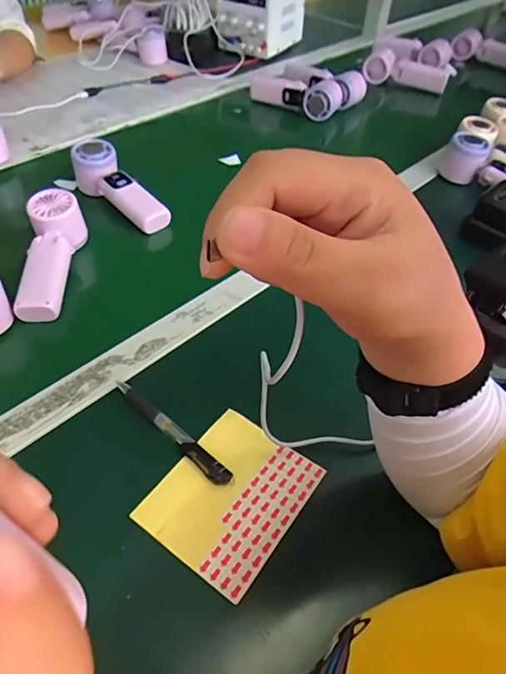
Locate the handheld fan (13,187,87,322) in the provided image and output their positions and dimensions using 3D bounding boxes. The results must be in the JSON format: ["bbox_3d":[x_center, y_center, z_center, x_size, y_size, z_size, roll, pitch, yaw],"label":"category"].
[{"bbox_3d":[-0.219,-0.093,0.519,0.056,0.058,0.158,-5,50,-7],"label":"handheld fan"}]

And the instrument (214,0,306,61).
[{"bbox_3d":[0.020,-0.756,1.084,0.146,0.159,0.185,23,50,17],"label":"instrument"}]

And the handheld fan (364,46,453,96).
[{"bbox_3d":[0.331,-0.571,1.036,0.174,0.077,0.080,7,46,-17],"label":"handheld fan"}]

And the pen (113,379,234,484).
[{"bbox_3d":[-0.069,0.078,0.400,0.136,0.010,0.014,36,57,25],"label":"pen"}]

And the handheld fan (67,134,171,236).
[{"bbox_3d":[-0.172,-0.190,0.628,0.178,0.045,0.052,44,57,16],"label":"handheld fan"}]

